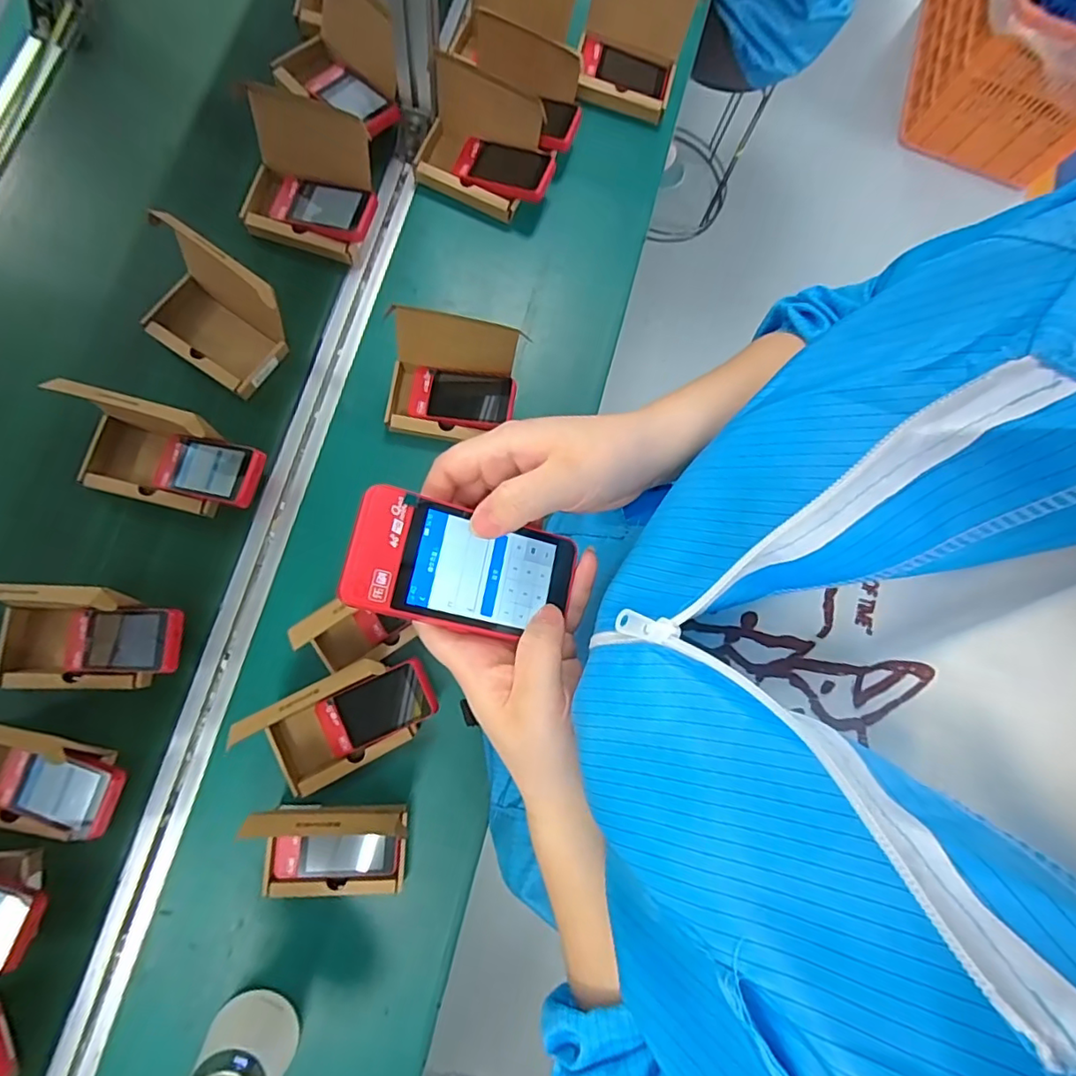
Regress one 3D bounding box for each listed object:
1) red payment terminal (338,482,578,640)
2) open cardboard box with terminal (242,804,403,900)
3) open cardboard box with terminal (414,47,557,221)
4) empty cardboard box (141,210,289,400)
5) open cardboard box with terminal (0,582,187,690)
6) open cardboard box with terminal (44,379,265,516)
[{"bbox_3d":[-0.040,0.018,0.305,0.117,0.018,0.061,17,74,-21],"label":"red payment terminal"},{"bbox_3d":[-0.195,0.297,0.536,0.139,0.116,0.093,2,75,-7],"label":"open cardboard box with terminal"},{"bbox_3d":[-0.065,-0.477,0.699,0.177,0.100,0.097,24,73,-1],"label":"open cardboard box with terminal"},{"bbox_3d":[-0.379,-0.257,0.653,0.174,0.125,0.107,34,74,2],"label":"empty cardboard box"},{"bbox_3d":[-0.458,0.101,0.569,0.183,0.126,0.096,3,75,-7],"label":"open cardboard box with terminal"},{"bbox_3d":[-0.403,-0.085,0.614,0.201,0.127,0.086,15,74,-3],"label":"open cardboard box with terminal"}]

